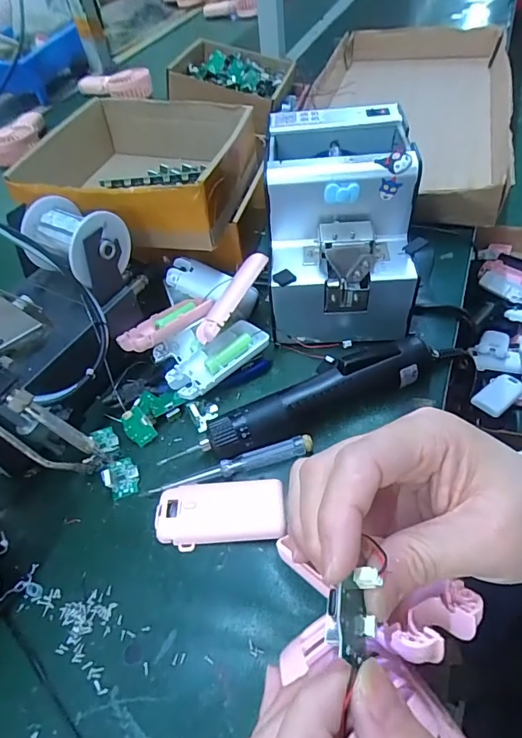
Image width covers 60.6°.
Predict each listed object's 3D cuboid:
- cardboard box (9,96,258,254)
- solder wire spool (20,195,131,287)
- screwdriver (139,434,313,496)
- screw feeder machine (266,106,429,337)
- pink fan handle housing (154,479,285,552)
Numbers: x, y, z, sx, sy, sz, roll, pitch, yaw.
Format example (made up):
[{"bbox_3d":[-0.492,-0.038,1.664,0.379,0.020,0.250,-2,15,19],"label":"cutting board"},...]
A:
[{"bbox_3d":[-0.119,-0.208,0.483,0.190,0.082,0.222,6,52,12],"label":"cardboard box"},{"bbox_3d":[-0.163,-0.112,0.387,0.079,0.051,0.067,20,56,22],"label":"solder wire spool"},{"bbox_3d":[-0.025,0.077,0.355,0.136,0.011,0.014,-15,50,-5],"label":"screwdriver"},{"bbox_3d":[0.072,-0.134,0.426,0.125,0.144,0.172,-2,50,6],"label":"screw feeder machine"},{"bbox_3d":[-0.030,0.106,0.330,0.093,0.015,0.043,-7,50,2],"label":"pink fan handle housing"}]

